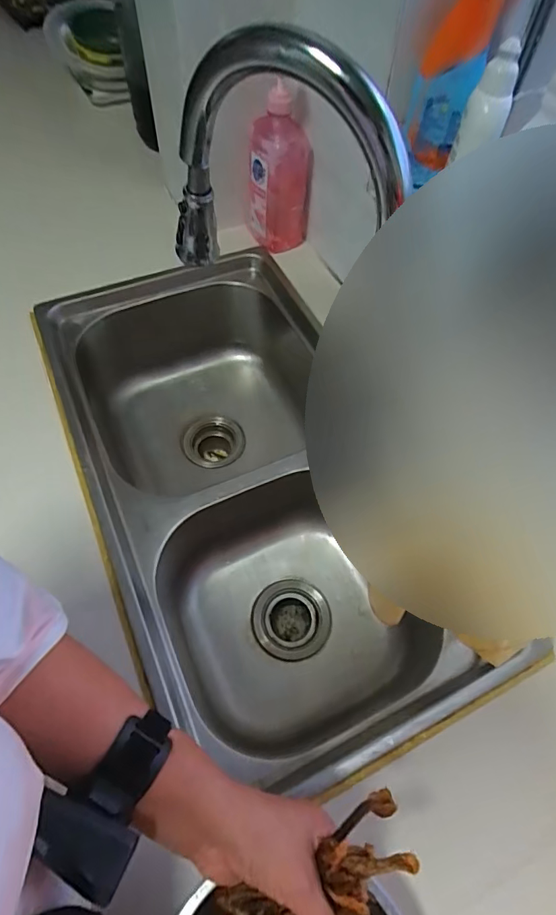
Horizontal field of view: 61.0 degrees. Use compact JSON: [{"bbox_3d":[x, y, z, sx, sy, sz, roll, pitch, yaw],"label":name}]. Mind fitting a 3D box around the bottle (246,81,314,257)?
[{"bbox_3d":[0.003,-0.449,0.750,0.103,0.238,0.079,4,59,0],"label":"bottle"}]

